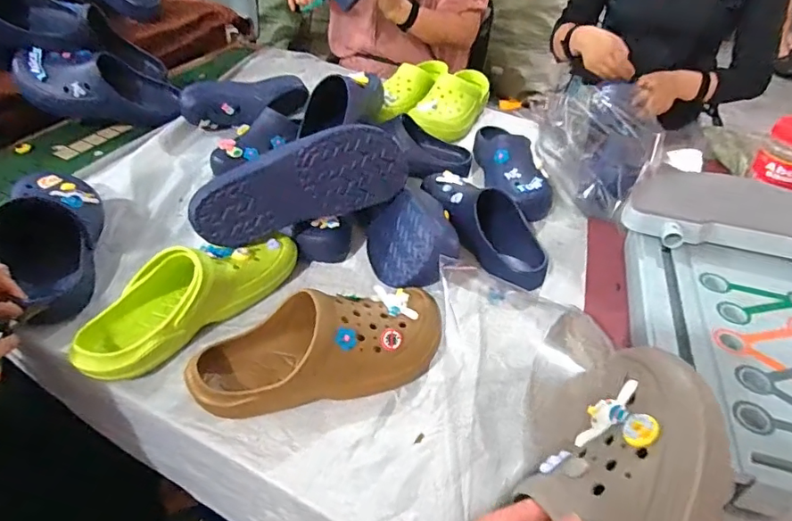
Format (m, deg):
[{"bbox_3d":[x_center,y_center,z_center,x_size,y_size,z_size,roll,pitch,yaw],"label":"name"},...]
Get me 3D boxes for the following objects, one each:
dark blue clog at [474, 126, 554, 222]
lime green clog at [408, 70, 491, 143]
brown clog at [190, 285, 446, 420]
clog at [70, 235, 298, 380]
[{"bbox_3d":[0.217,-0.181,0.934,0.107,0.084,0.246,-2,42,-6],"label":"dark blue clog"},{"bbox_3d":[0.136,-0.351,1.124,0.106,0.086,0.287,23,45,20],"label":"lime green clog"},{"bbox_3d":[-0.089,0.102,0.586,0.280,0.090,0.108,-12,44,-16],"label":"brown clog"},{"bbox_3d":[-0.260,0.031,0.637,0.095,0.095,0.290,31,49,27],"label":"clog"}]

